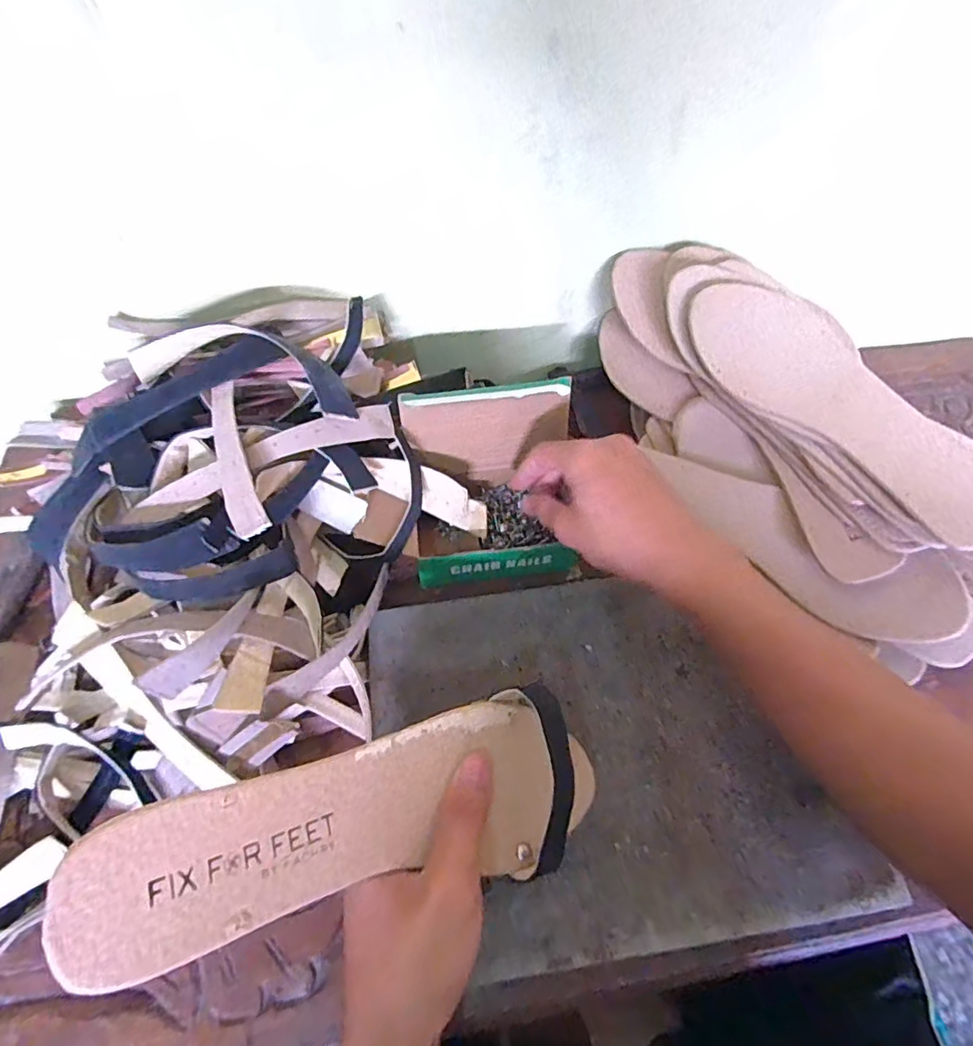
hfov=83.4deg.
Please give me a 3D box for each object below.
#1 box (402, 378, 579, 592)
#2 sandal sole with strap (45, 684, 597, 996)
[{"bbox_3d":[0.005,-0.029,0.382,0.117,0.095,0.105,-6,62,-5],"label":"box"},{"bbox_3d":[-0.042,0.131,0.243,0.233,0.024,0.077,2,56,-35],"label":"sandal sole with strap"}]

